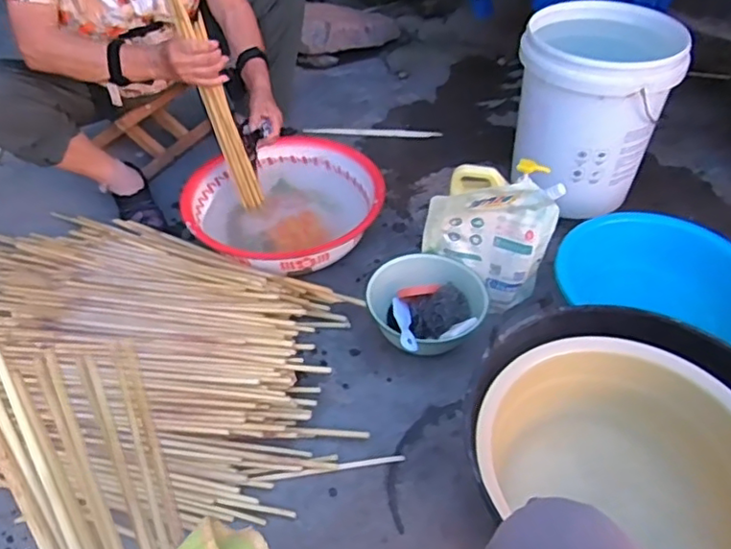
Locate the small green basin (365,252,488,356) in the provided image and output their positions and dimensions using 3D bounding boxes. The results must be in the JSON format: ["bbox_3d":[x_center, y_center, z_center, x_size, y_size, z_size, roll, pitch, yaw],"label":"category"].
[{"bbox_3d":[0.108,0.061,1.039,0.190,0.108,0.181,-1,45,1],"label":"small green basin"}]

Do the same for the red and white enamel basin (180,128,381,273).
[{"bbox_3d":[-0.170,-0.140,1.222,0.362,0.113,0.345,-1,45,1],"label":"red and white enamel basin"}]

